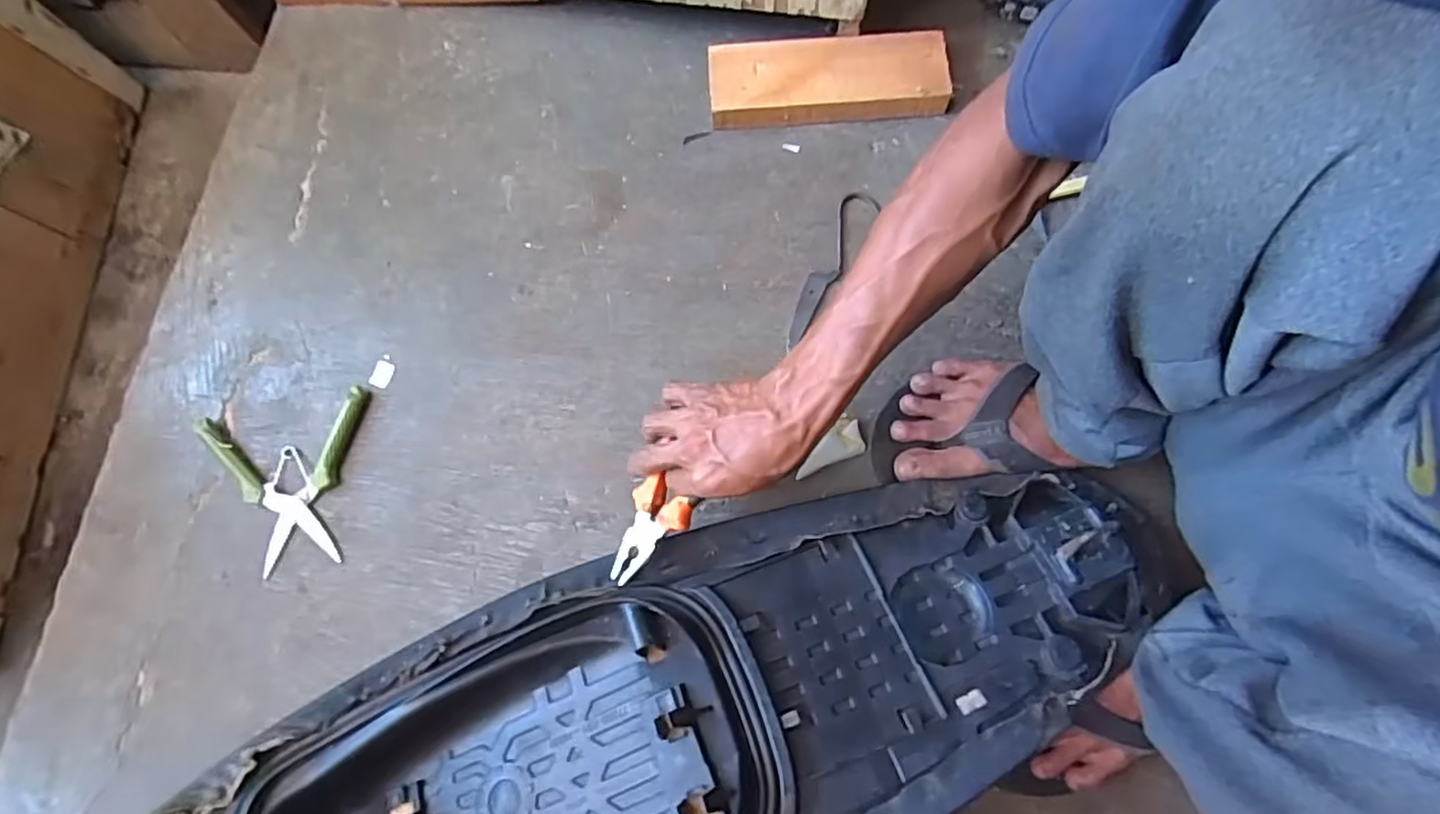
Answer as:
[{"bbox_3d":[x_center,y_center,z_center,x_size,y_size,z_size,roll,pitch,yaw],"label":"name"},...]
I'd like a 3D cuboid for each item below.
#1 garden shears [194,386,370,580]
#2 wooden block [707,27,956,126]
[{"bbox_3d":[-0.393,0.068,0.612,0.147,0.020,0.150,-14,77,-2],"label":"garden shears"},{"bbox_3d":[0.110,-0.335,0.686,0.237,0.037,0.080,-4,77,0],"label":"wooden block"}]

